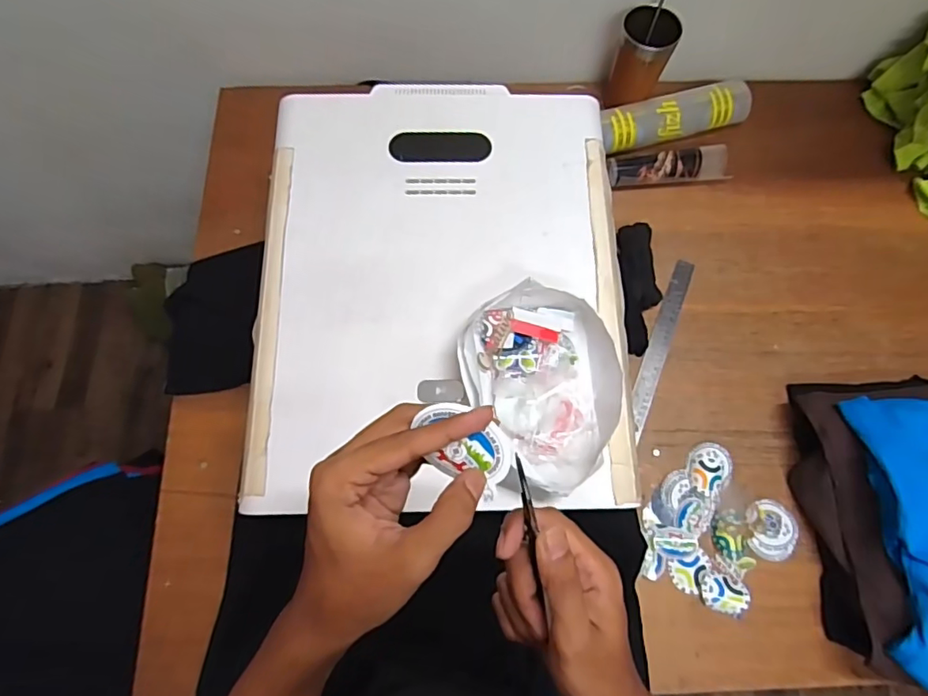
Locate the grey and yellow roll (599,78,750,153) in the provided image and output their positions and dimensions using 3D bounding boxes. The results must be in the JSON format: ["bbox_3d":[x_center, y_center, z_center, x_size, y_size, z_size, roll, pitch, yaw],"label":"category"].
[{"bbox_3d":[0.323,-0.356,0.847,0.248,0.055,0.065,-16,73,-6],"label":"grey and yellow roll"}]

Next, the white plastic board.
[{"bbox_3d":[-0.024,-0.082,0.608,0.395,0.020,0.495,0,72,-2],"label":"white plastic board"}]

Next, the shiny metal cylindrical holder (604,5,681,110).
[{"bbox_3d":[0.263,-0.430,0.814,0.072,0.129,0.066,0,72,-1],"label":"shiny metal cylindrical holder"}]

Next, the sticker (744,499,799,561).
[{"bbox_3d":[0.391,0.230,0.690,0.067,0.007,0.072,0,72,-1],"label":"sticker"}]

